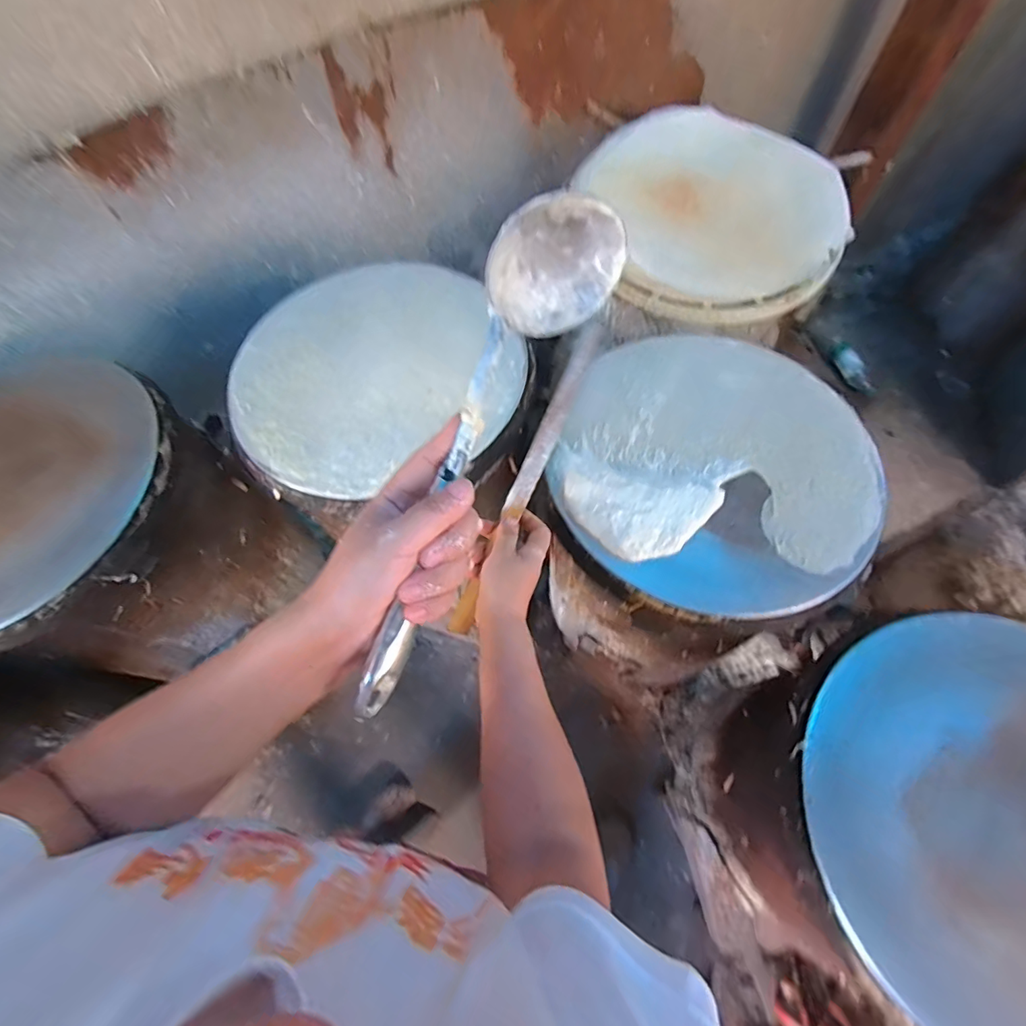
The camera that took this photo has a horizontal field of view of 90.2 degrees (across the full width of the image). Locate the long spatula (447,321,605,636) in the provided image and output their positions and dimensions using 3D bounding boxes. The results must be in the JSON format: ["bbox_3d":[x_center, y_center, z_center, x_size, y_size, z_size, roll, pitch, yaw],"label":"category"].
[{"bbox_3d":[0.028,-0.066,0.579,0.026,0.016,0.432,20,64,10],"label":"long spatula"}]

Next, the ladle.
[{"bbox_3d":[-0.024,-0.040,0.313,0.067,0.075,0.326,22,82,11],"label":"ladle"}]

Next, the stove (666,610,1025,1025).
[{"bbox_3d":[0.433,0.362,0.623,0.347,0.445,0.356,7,64,4],"label":"stove"}]

